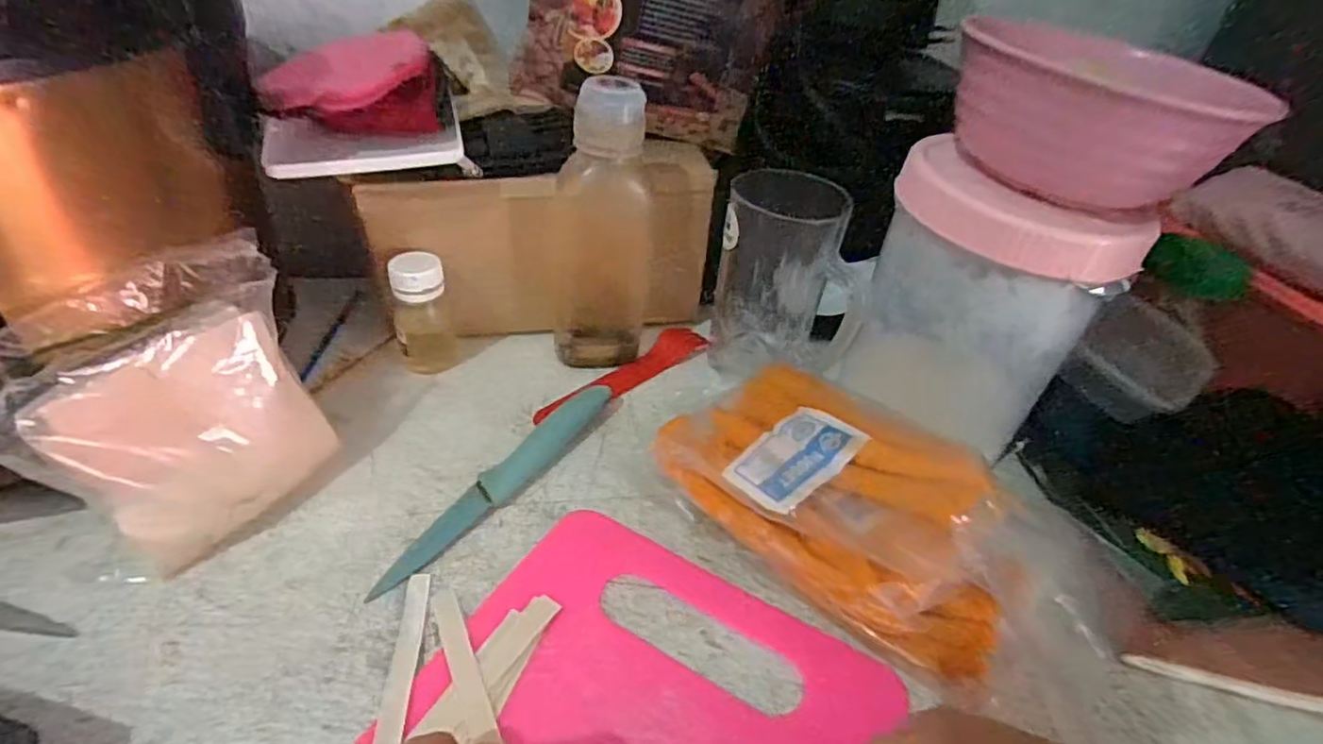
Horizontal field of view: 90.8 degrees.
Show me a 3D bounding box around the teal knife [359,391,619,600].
[{"bbox_3d":[-0.089,0.058,0.370,0.019,0.018,0.173,28,43,24],"label":"teal knife"}]

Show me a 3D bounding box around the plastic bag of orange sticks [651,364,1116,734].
[{"bbox_3d":[0.108,0.079,0.338,0.233,0.065,0.109,34,46,30],"label":"plastic bag of orange sticks"}]

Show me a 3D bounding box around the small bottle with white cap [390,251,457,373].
[{"bbox_3d":[-0.156,-0.039,0.428,0.035,0.087,0.033,-7,41,-17],"label":"small bottle with white cap"}]

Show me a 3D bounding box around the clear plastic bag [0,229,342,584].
[{"bbox_3d":[-0.226,0.023,0.310,0.066,0.120,0.133,22,41,18],"label":"clear plastic bag"}]

